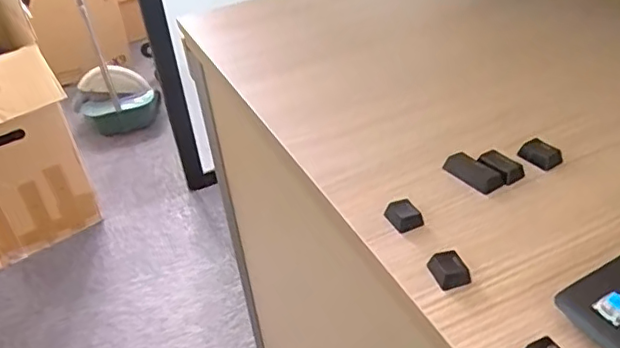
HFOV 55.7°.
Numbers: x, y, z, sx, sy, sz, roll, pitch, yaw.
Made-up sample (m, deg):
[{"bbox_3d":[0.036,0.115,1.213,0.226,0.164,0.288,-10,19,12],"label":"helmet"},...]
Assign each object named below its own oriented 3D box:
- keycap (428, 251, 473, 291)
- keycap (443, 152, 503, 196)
[{"bbox_3d":[0.080,0.055,0.334,0.019,0.009,0.022,-13,37,-7],"label":"keycap"},{"bbox_3d":[0.113,-0.001,0.408,0.020,0.007,0.042,-26,41,-23],"label":"keycap"}]

